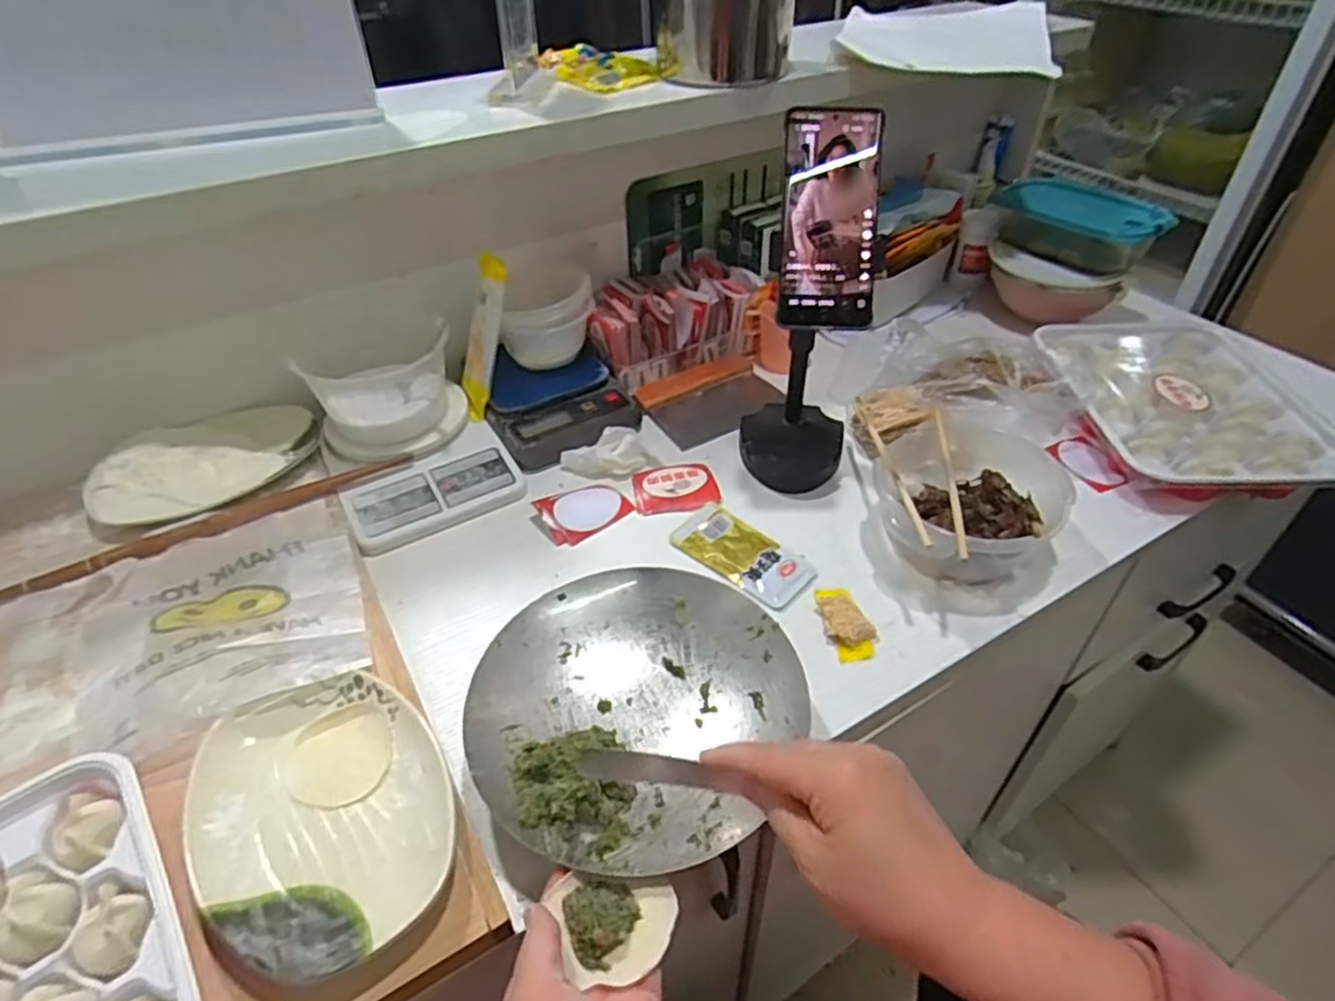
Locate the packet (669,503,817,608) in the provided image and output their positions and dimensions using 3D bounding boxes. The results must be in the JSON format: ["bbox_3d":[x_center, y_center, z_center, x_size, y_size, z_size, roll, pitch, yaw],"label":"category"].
[{"bbox_3d":[0.066,0.046,0.635,0.063,0.012,0.123,-33,51,-30],"label":"packet"}]

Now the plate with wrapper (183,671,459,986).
[{"bbox_3d":[-0.205,0.185,0.435,0.137,0.018,0.184,-24,47,-23],"label":"plate with wrapper"}]

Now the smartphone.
[{"bbox_3d":[0.123,-0.214,0.553,0.073,0.159,0.012,0,8,2],"label":"smartphone"}]

